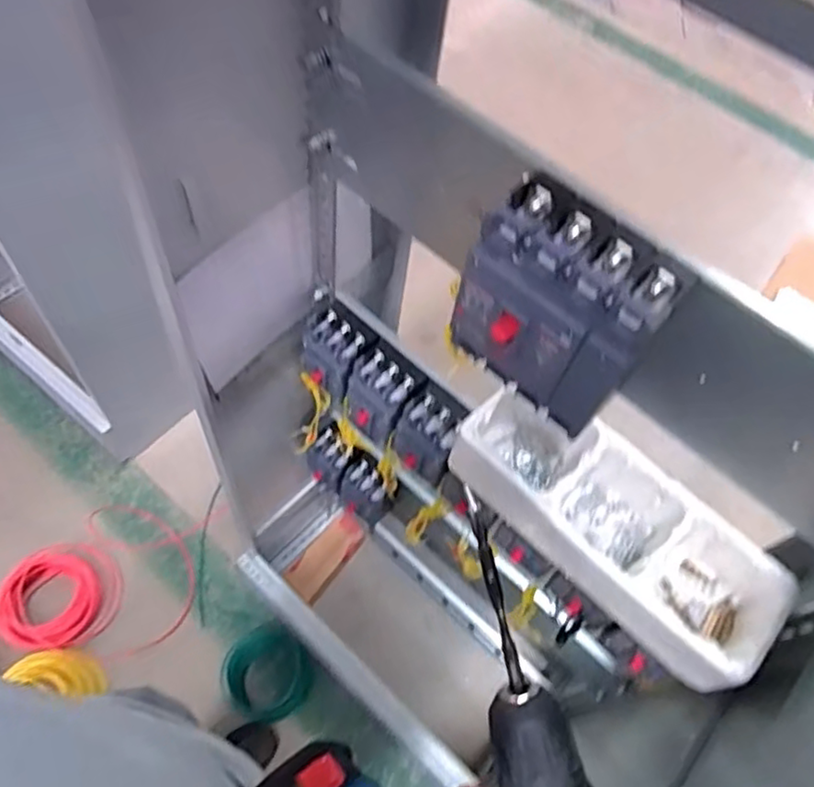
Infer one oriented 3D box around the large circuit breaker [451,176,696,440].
[{"bbox_3d":[0.117,-0.061,0.505,0.149,0.133,0.091,42,64,16],"label":"large circuit breaker"}]

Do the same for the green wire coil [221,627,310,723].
[{"bbox_3d":[-0.315,0.632,1.468,0.183,0.042,0.183,3,61,-6],"label":"green wire coil"}]

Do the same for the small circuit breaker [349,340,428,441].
[{"bbox_3d":[-0.028,0.000,0.822,0.083,0.087,0.083,-35,70,-23],"label":"small circuit breaker"}]

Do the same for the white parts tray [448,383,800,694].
[{"bbox_3d":[0.209,0.132,0.675,0.335,0.084,0.126,43,64,16],"label":"white parts tray"}]

